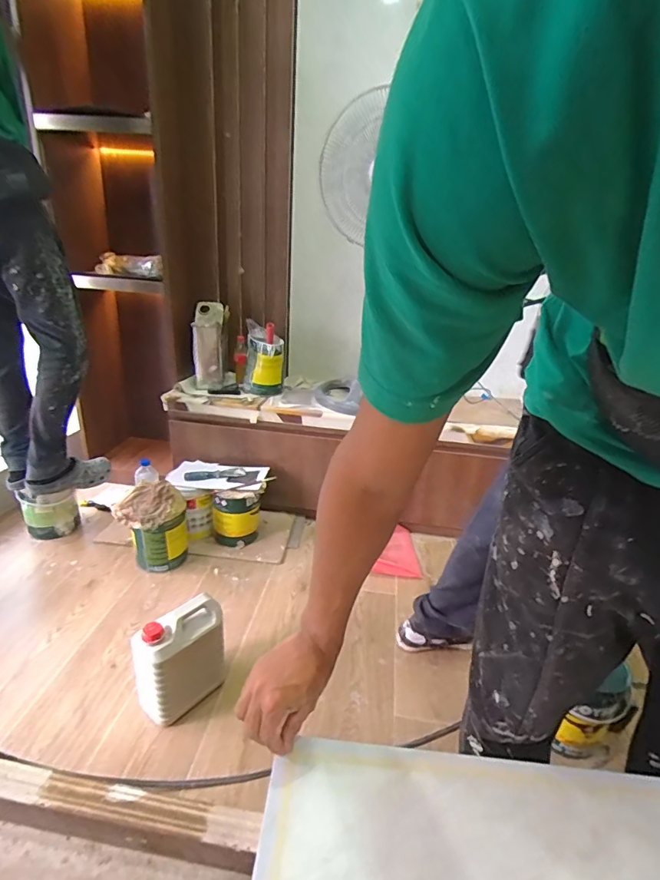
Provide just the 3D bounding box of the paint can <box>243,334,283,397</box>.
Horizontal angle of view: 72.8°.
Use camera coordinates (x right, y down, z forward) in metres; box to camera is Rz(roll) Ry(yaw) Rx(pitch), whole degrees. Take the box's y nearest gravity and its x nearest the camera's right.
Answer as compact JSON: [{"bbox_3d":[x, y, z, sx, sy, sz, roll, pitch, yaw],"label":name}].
[{"bbox_3d":[-0.238,-0.271,1.606,0.147,0.218,0.138,1,22,-7],"label":"paint can"}]

